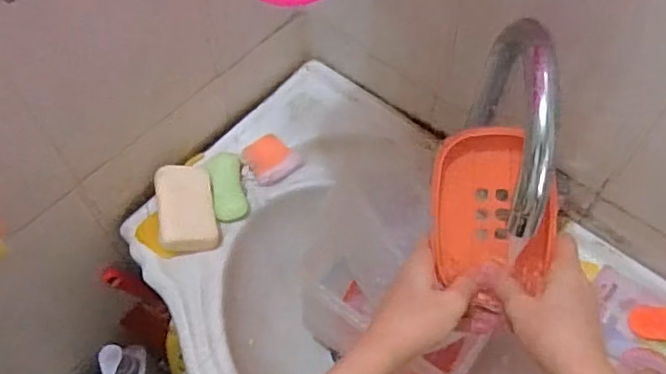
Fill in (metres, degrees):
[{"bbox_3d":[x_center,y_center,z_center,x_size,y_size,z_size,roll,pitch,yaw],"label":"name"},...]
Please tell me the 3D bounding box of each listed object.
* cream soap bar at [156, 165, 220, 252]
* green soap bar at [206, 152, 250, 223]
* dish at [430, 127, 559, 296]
[{"bbox_3d":[-0.163,0.022,0.683,0.062,0.018,0.097,-5,76,-17],"label":"cream soap bar"},{"bbox_3d":[-0.121,-0.002,0.710,0.037,0.017,0.088,-12,59,-7],"label":"green soap bar"},{"bbox_3d":[0.126,0.014,0.487,0.093,0.021,0.118,3,95,17],"label":"dish"}]

